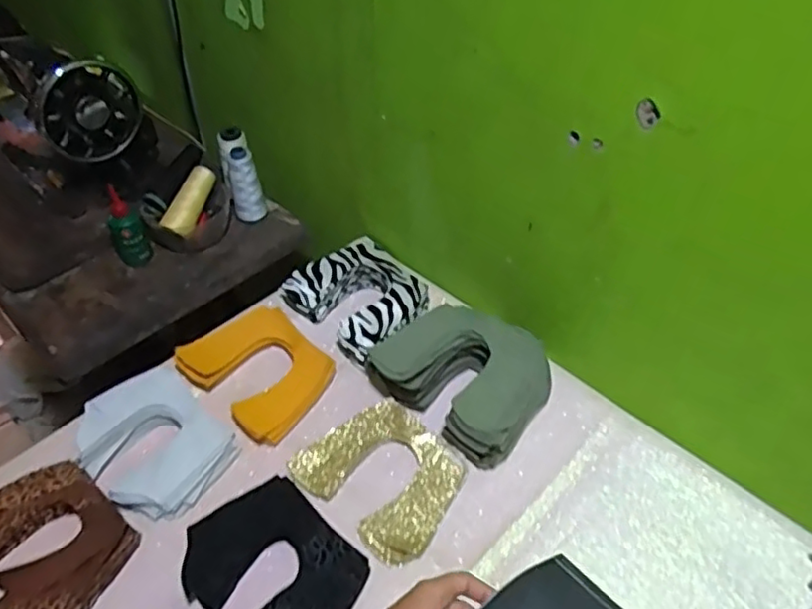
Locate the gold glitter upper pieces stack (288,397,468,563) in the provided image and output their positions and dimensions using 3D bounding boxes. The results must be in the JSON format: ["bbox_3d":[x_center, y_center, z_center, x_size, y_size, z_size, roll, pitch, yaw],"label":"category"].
[{"bbox_3d":[-0.020,0.171,0.651,0.156,0.019,0.131,33,55,28],"label":"gold glitter upper pieces stack"}]

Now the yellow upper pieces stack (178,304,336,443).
[{"bbox_3d":[-0.166,0.077,0.733,0.157,0.039,0.132,35,55,28],"label":"yellow upper pieces stack"}]

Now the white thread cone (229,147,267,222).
[{"bbox_3d":[-0.233,-0.170,0.926,0.042,0.112,0.038,-12,48,-11],"label":"white thread cone"}]

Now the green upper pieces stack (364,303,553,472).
[{"bbox_3d":[0.069,0.069,0.704,0.177,0.069,0.162,32,54,27],"label":"green upper pieces stack"}]

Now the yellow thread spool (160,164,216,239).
[{"bbox_3d":[-0.303,-0.145,0.895,0.033,0.033,0.113,14,67,13],"label":"yellow thread spool"}]

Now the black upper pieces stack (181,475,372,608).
[{"bbox_3d":[-0.121,0.240,0.577,0.159,0.036,0.130,32,62,33],"label":"black upper pieces stack"}]

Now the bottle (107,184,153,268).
[{"bbox_3d":[-0.381,-0.108,0.860,0.046,0.095,0.048,-24,51,-21],"label":"bottle"}]

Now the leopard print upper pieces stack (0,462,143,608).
[{"bbox_3d":[-0.340,0.225,0.595,0.158,0.029,0.128,31,54,26],"label":"leopard print upper pieces stack"}]

